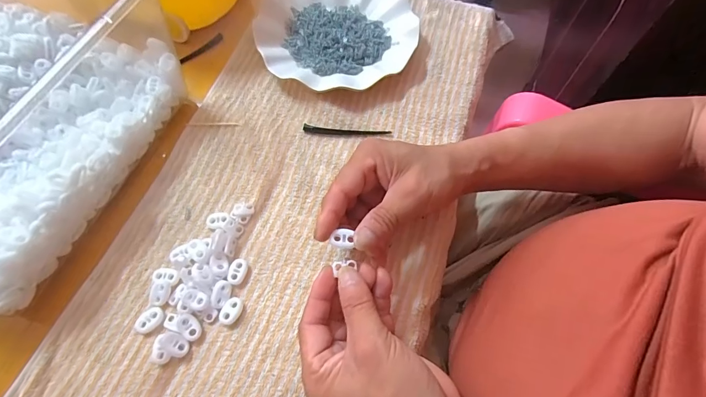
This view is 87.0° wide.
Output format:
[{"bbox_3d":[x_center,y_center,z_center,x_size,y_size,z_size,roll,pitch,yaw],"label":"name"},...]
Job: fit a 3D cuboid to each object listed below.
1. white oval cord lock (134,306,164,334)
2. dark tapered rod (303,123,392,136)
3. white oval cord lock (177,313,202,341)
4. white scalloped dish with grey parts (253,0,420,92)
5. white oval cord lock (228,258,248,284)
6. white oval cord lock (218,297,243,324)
[{"bbox_3d":[-0.166,0.100,0.305,0.016,0.004,0.023,37,69,15],"label":"white oval cord lock"},{"bbox_3d":[-0.006,-0.070,0.387,0.090,0.005,0.011,4,64,1],"label":"dark tapered rod"},{"bbox_3d":[-0.132,0.104,0.302,0.022,0.006,0.014,36,69,15],"label":"white oval cord lock"},{"bbox_3d":[-0.017,-0.199,0.432,0.176,0.022,0.168,0,66,0],"label":"white scalloped dish with grey parts"},{"bbox_3d":[-0.100,0.063,0.323,0.014,0.007,0.022,10,64,4],"label":"white oval cord lock"},{"bbox_3d":[-0.101,0.093,0.309,0.015,0.006,0.022,29,67,12],"label":"white oval cord lock"}]

